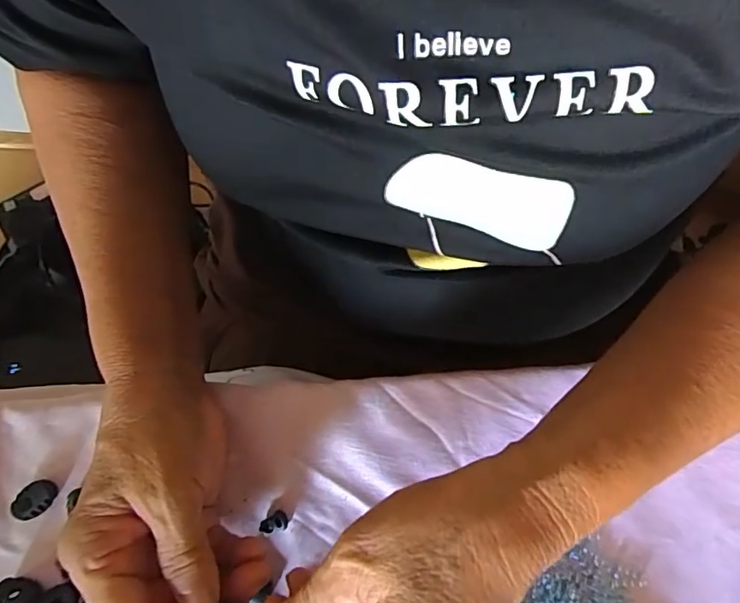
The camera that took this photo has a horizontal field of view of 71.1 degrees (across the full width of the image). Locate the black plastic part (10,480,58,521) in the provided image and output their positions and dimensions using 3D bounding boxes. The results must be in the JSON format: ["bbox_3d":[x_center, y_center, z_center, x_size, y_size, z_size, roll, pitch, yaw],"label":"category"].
[{"bbox_3d":[-0.188,0.110,0.288,0.024,0.009,0.018,-32,78,-7],"label":"black plastic part"}]

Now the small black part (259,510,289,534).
[{"bbox_3d":[-0.053,0.124,0.286,0.016,0.006,0.011,-31,78,-7],"label":"small black part"}]

